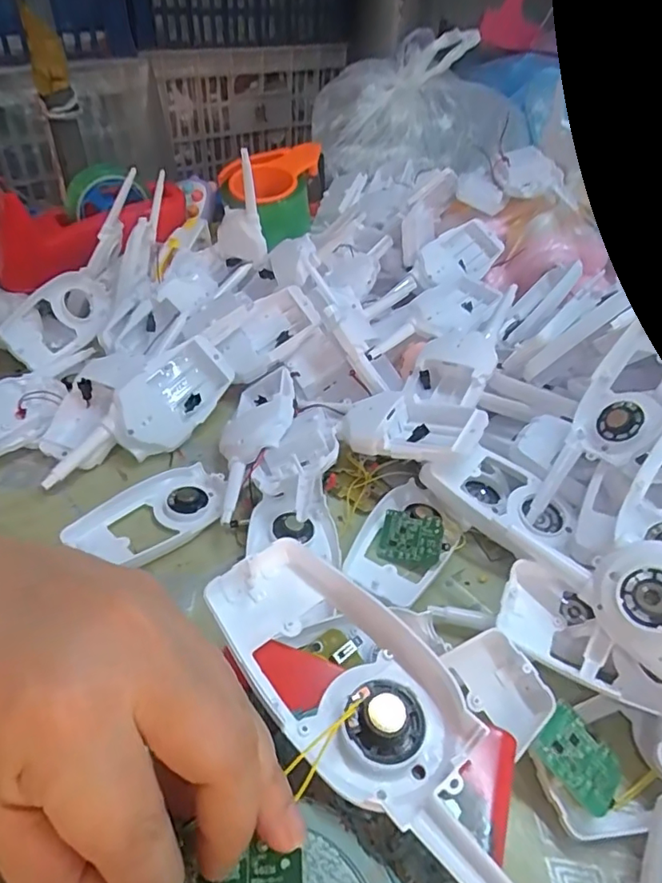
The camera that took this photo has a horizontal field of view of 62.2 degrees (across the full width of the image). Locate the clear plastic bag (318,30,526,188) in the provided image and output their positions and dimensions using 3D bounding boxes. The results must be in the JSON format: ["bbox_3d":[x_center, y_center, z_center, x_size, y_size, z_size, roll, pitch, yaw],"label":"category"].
[{"bbox_3d":[0.124,-0.425,0.713,0.299,0.145,0.210,5,41,1],"label":"clear plastic bag"}]

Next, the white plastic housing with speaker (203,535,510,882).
[{"bbox_3d":[0.021,0.096,0.198,0.161,0.014,0.059,32,48,29],"label":"white plastic housing with speaker"}]

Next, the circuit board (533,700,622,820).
[{"bbox_3d":[0.121,0.154,0.265,0.033,0.004,0.044,-33,76,-36],"label":"circuit board"}]

